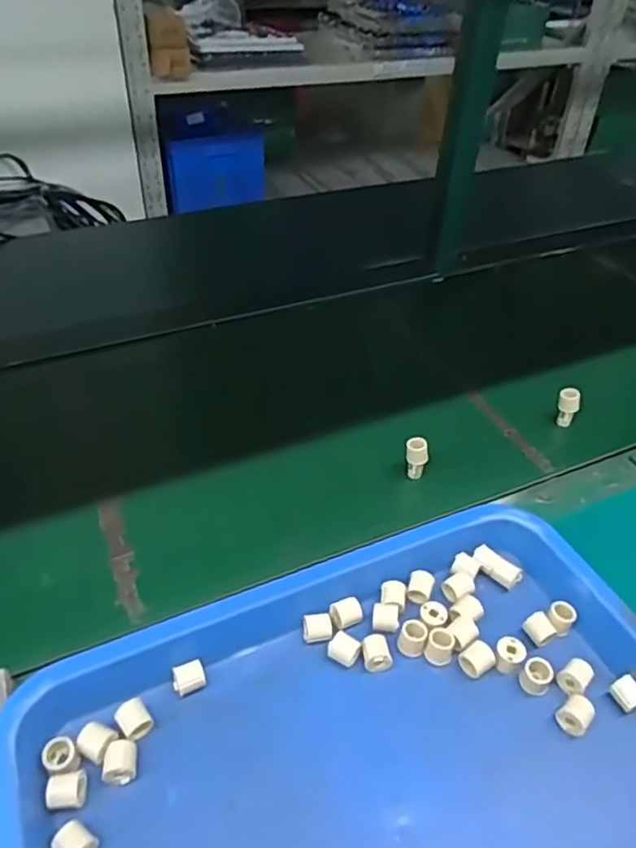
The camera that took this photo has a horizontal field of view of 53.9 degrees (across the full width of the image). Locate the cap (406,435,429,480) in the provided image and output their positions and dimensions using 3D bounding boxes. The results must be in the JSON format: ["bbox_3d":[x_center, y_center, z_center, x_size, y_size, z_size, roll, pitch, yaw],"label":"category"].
[{"bbox_3d":[0.095,0.034,0.604,0.022,0.044,0.018,10,42,9],"label":"cap"}]

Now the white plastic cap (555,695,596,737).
[{"bbox_3d":[0.177,0.198,0.428,0.020,0.019,0.024,33,50,30],"label":"white plastic cap"}]

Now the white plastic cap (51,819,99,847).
[{"bbox_3d":[-0.140,0.242,0.360,0.024,0.013,0.020,30,49,28],"label":"white plastic cap"}]

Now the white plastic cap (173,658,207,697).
[{"bbox_3d":[-0.090,0.177,0.436,0.023,0.014,0.018,-10,43,-13],"label":"white plastic cap"}]

